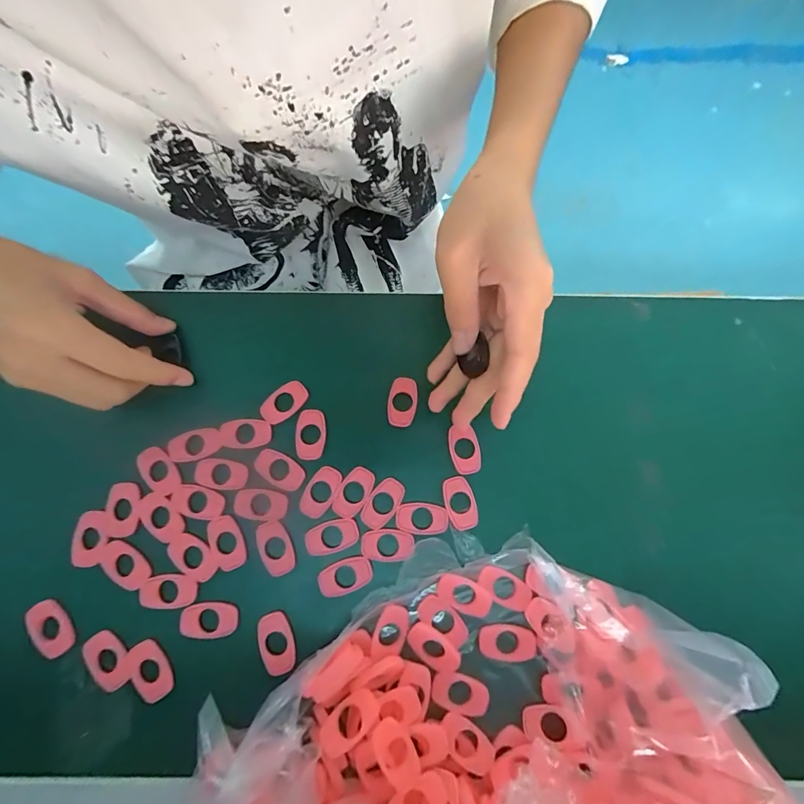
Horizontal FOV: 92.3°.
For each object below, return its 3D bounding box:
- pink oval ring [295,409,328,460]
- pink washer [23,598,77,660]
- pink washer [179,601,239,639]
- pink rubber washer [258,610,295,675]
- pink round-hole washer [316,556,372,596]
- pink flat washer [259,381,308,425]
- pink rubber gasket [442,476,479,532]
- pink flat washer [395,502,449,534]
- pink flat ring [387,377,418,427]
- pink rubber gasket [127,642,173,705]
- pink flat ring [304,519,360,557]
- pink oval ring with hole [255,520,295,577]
[{"bbox_3d":[-0.059,0.021,0.250,0.020,0.004,0.032,0,79,0],"label":"pink oval ring"},{"bbox_3d":[-0.210,0.135,0.230,0.017,0.009,0.034,-42,82,-8],"label":"pink washer"},{"bbox_3d":[-0.115,0.130,0.229,0.032,0.004,0.019,-3,79,-1],"label":"pink washer"},{"bbox_3d":[-0.074,0.142,0.227,0.019,0.005,0.032,-17,79,-4],"label":"pink rubber washer"},{"bbox_3d":[-0.034,0.106,0.234,0.032,0.004,0.019,-19,79,-4],"label":"pink round-hole washer"},{"bbox_3d":[-0.078,0.000,0.254,0.033,0.004,0.019,-42,82,-8],"label":"pink flat washer"},{"bbox_3d":[0.037,0.063,0.242,0.019,0.004,0.032,-17,79,-4],"label":"pink rubber gasket"},{"bbox_3d":[0.013,0.072,0.241,0.032,0.004,0.019,7,79,1],"label":"pink flat washer"},{"bbox_3d":[0.001,0.000,0.256,0.019,0.004,0.032,7,79,1],"label":"pink flat ring"},{"bbox_3d":[-0.148,0.157,0.225,0.019,0.006,0.033,-31,80,-6],"label":"pink rubber gasket"},{"bbox_3d":[-0.043,0.083,0.237,0.032,0.004,0.019,-18,79,-4],"label":"pink flat ring"},{"bbox_3d":[-0.078,0.090,0.237,0.019,0.004,0.032,-26,80,-5],"label":"pink oval ring with hole"}]

